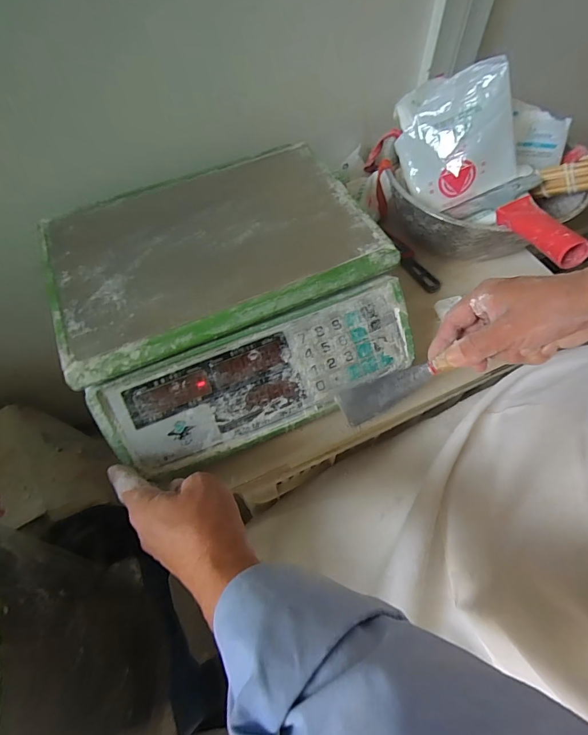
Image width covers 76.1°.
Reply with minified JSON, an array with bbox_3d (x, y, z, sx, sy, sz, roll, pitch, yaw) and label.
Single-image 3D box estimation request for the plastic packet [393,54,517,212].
[{"bbox_3d":[0.186,-0.261,0.436,0.118,0.129,0.030,-11,25,26],"label":"plastic packet"}]

